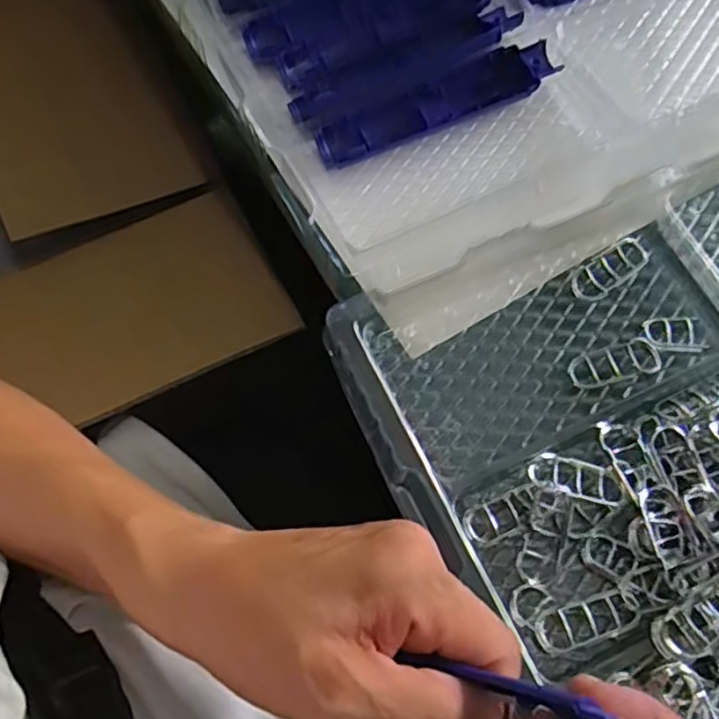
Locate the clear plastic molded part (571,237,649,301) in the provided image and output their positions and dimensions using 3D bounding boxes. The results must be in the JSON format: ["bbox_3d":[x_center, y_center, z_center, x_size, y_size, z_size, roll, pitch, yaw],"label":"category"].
[{"bbox_3d":[0.152,-0.055,0.423,0.057,0.006,0.022,-35,70,-12],"label":"clear plastic molded part"}]

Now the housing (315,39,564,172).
[{"bbox_3d":[0.052,-0.169,0.473,0.168,0.016,0.035,-23,68,-7],"label":"housing"}]

